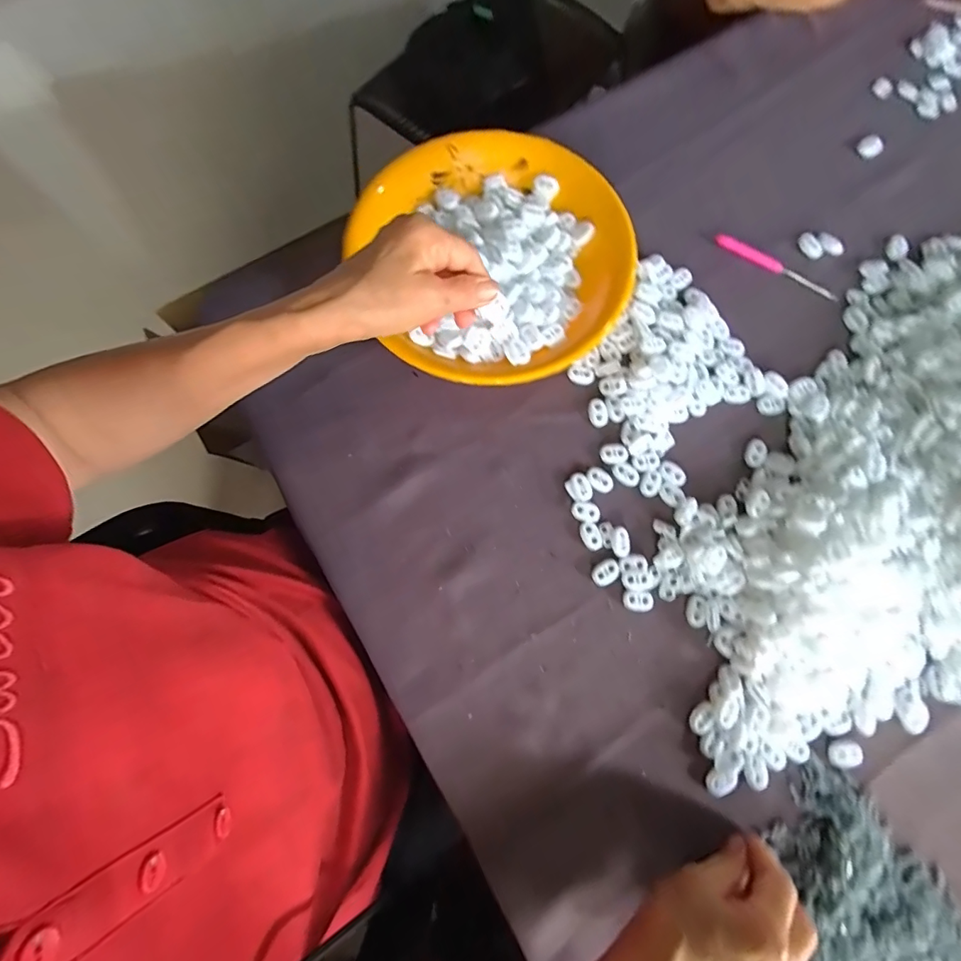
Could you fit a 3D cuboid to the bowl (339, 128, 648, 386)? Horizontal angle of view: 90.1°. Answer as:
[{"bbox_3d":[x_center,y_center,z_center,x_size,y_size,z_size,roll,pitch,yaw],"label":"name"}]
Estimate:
[{"bbox_3d":[0.015,-0.193,0.423,0.220,0.042,0.238,0,75,0],"label":"bowl"}]

